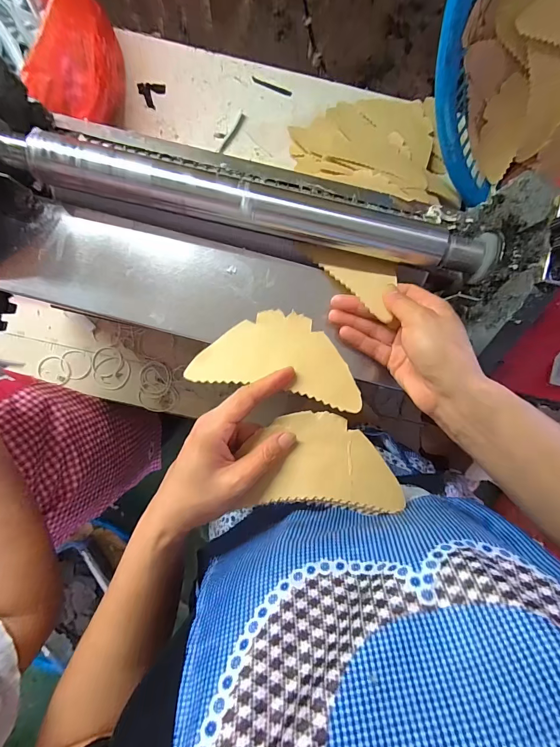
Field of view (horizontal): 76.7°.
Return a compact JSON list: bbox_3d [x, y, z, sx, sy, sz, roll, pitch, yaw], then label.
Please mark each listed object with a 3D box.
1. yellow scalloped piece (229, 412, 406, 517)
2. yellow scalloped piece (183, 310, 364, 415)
[{"bbox_3d":[0.037,0.075,0.304,0.134,0.005,0.078,4,77,-1],"label":"yellow scalloped piece"},{"bbox_3d":[0.000,-0.017,0.315,0.145,0.005,0.075,11,74,3],"label":"yellow scalloped piece"}]

